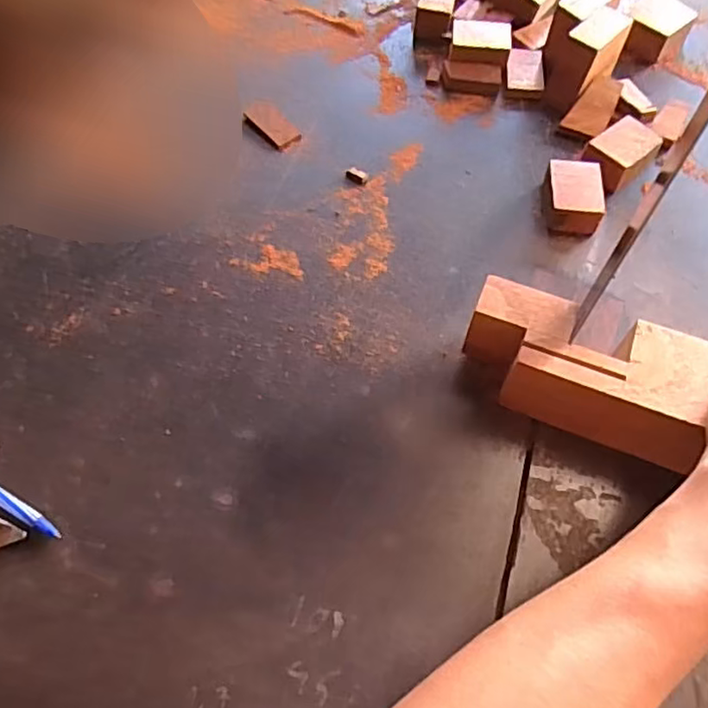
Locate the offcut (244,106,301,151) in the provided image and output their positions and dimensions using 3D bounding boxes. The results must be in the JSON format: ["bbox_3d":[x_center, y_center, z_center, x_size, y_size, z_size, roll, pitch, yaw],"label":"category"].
[{"bbox_3d":[-0.066,-0.184,0.494,0.026,0.004,0.049,-37,67,-20],"label":"offcut"}]

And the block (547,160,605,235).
[{"bbox_3d":[0.157,-0.112,0.442,0.035,0.029,0.050,9,60,4],"label":"block"}]

